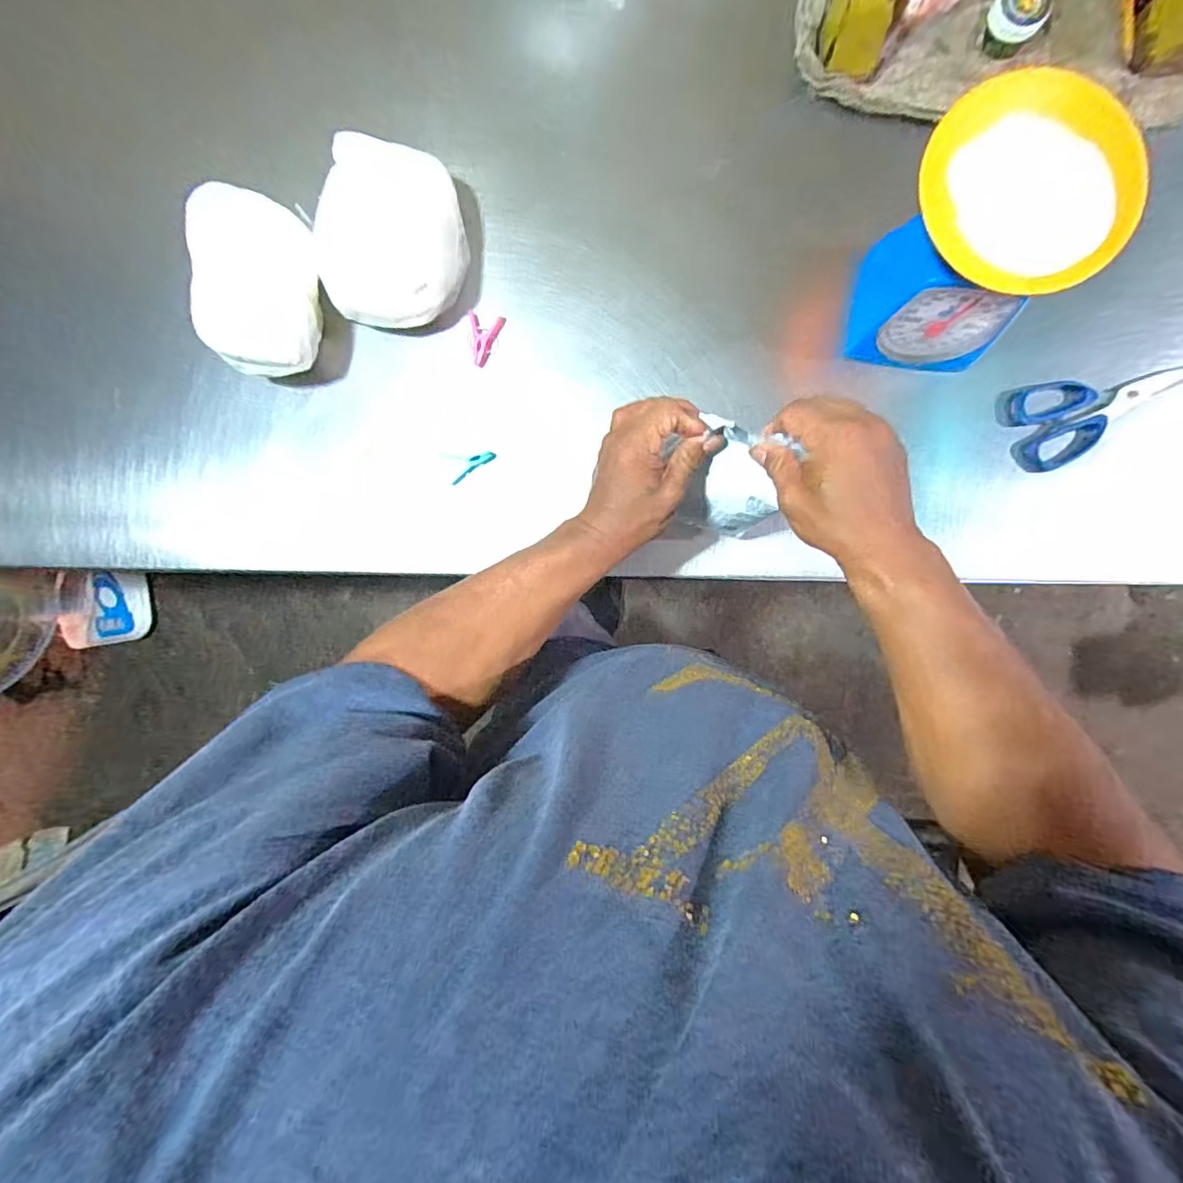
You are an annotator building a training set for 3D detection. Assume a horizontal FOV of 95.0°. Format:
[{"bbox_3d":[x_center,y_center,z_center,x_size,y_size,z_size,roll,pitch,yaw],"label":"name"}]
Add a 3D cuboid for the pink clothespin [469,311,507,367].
[{"bbox_3d":[-0.112,-0.264,0.569,0.035,0.013,0.054,7,94,3],"label":"pink clothespin"}]

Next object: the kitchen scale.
[{"bbox_3d":[0.327,-0.299,0.470,0.145,0.155,0.151,5,93,3],"label":"kitchen scale"}]

